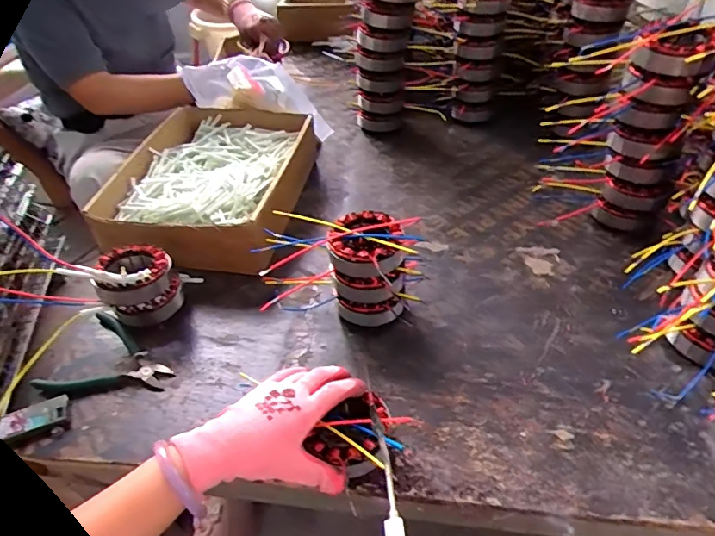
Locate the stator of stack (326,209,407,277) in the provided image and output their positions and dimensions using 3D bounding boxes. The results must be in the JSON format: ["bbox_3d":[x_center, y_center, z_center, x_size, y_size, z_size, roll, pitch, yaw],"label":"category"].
[{"bbox_3d":[0.009,-0.023,0.594,0.085,0.047,0.089,-3,44,3],"label":"stator of stack"}]

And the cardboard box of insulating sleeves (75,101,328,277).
[{"bbox_3d":[-0.230,-0.130,0.824,0.284,0.099,0.348,2,44,8],"label":"cardboard box of insulating sleeves"}]

